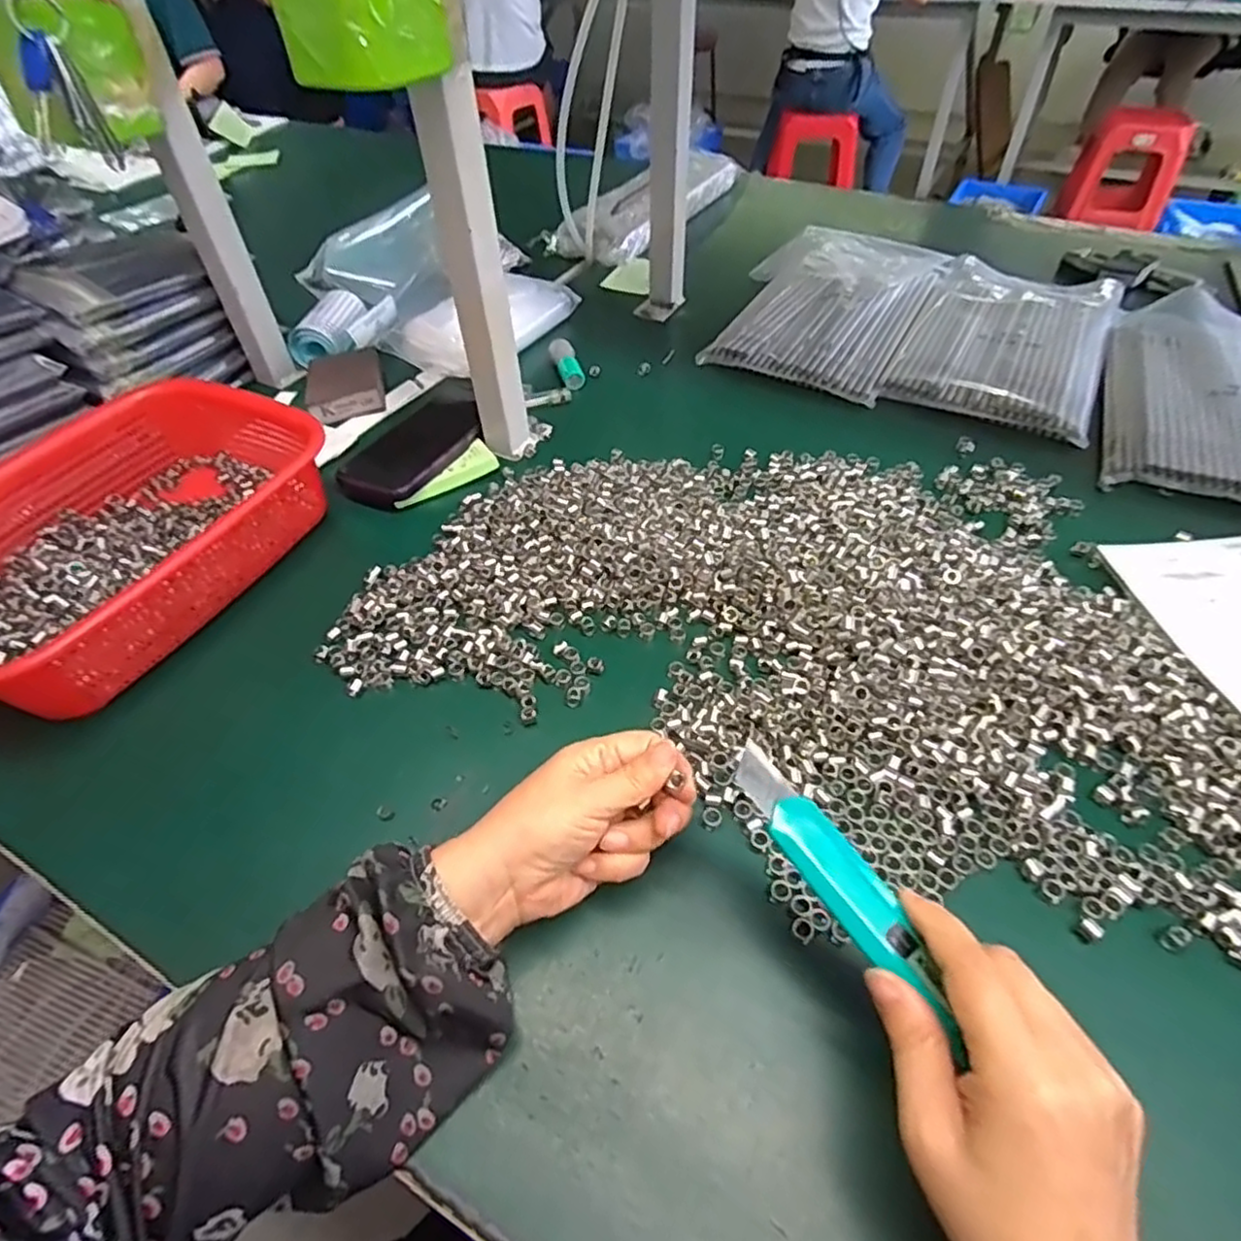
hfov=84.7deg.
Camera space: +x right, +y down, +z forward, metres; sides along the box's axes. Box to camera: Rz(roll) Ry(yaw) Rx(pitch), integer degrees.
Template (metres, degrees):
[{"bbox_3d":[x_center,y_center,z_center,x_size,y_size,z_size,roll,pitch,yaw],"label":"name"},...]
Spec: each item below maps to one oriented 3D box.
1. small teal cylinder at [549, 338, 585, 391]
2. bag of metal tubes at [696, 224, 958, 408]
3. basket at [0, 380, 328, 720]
[{"bbox_3d":[-0.054,-0.259,0.695,0.025,0.027,0.067,-15,50,-10],"label":"small teal cylinder"},{"bbox_3d":[0.231,-0.358,0.767,0.203,0.036,0.317,22,54,20],"label":"bag of metal tubes"},{"bbox_3d":[-0.355,-0.072,0.502,0.203,0.067,0.282,20,53,19],"label":"basket"}]

